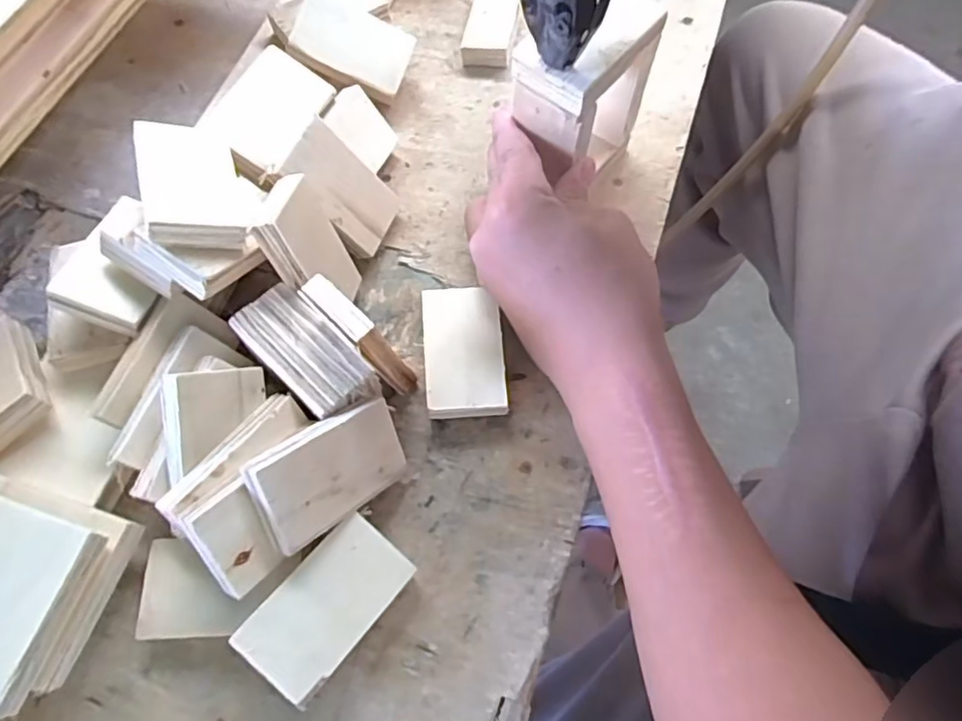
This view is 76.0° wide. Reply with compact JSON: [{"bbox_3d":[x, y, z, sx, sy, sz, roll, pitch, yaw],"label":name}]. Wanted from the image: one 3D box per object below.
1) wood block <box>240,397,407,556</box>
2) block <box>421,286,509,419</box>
[{"bbox_3d":[-0.067,0.049,0.276,0.071,0.011,0.041,-31,109,-43],"label":"wood block"},{"bbox_3d":[-0.009,-0.004,0.330,0.041,0.017,0.070,-5,66,-2],"label":"block"}]

